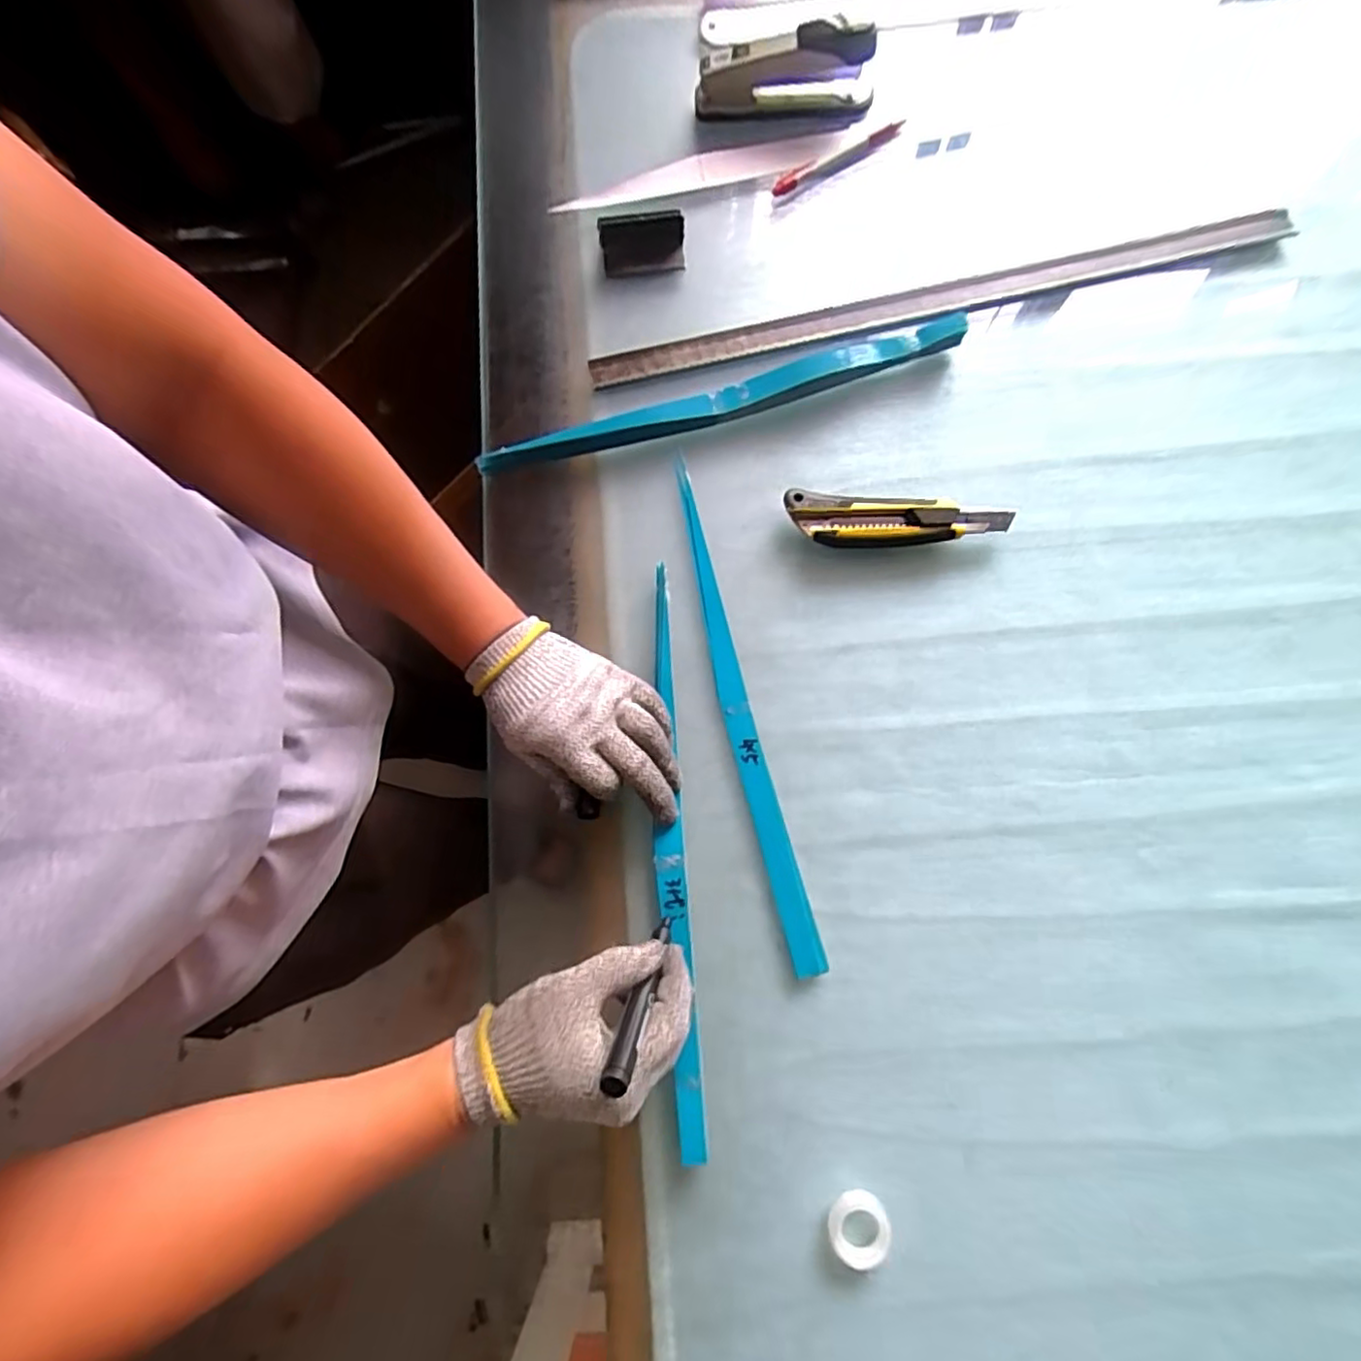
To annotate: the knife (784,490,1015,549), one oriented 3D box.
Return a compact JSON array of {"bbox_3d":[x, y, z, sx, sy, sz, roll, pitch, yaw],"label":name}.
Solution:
[{"bbox_3d":[0.162,-0.116,0.480,0.164,0.030,0.039,3,80,2],"label":"knife"}]

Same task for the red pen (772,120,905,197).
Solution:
[{"bbox_3d":[0.132,-0.439,0.540,0.121,0.011,0.018,-31,81,-4],"label":"red pen"}]

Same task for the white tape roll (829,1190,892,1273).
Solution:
[{"bbox_3d":[0.111,0.340,0.398,0.037,0.018,0.041,-13,80,-1],"label":"white tape roll"}]

